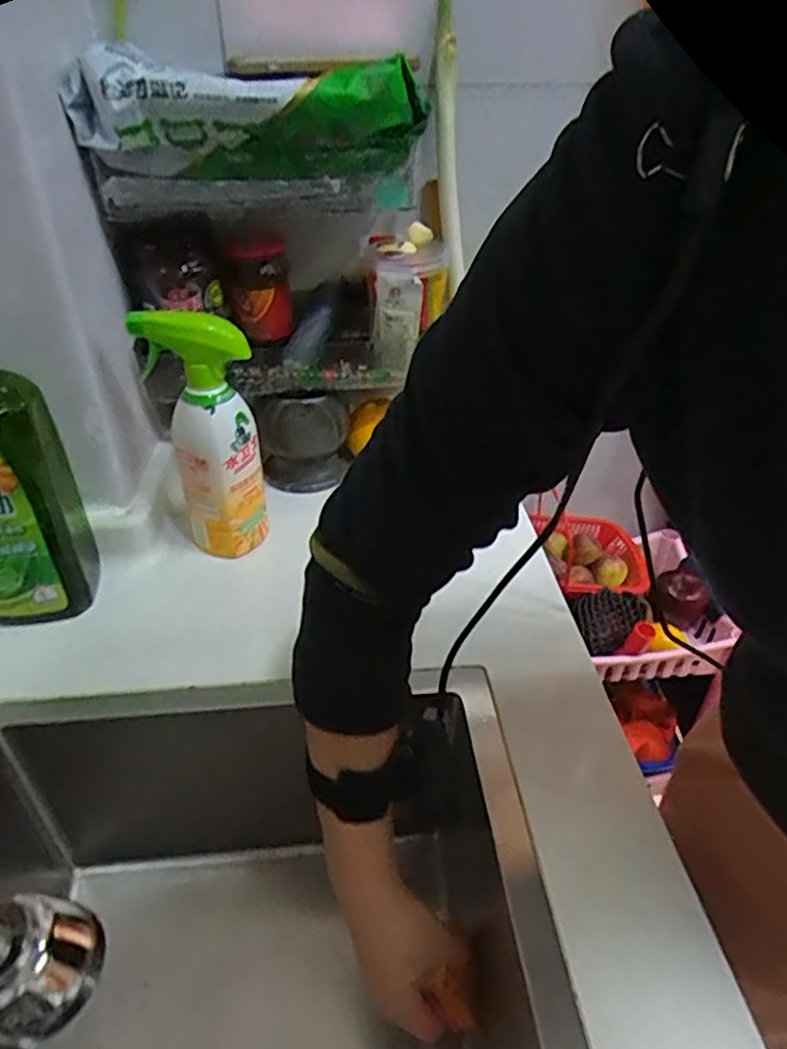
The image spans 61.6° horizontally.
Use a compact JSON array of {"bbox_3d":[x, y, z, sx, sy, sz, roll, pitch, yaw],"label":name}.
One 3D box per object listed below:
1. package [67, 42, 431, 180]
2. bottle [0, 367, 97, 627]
[{"bbox_3d":[-0.114,-0.327,0.538,0.279,0.089,0.047,-4,37,-4],"label":"package"},{"bbox_3d":[-0.313,-0.042,0.517,0.102,0.283,0.074,-19,39,-24],"label":"bottle"}]

